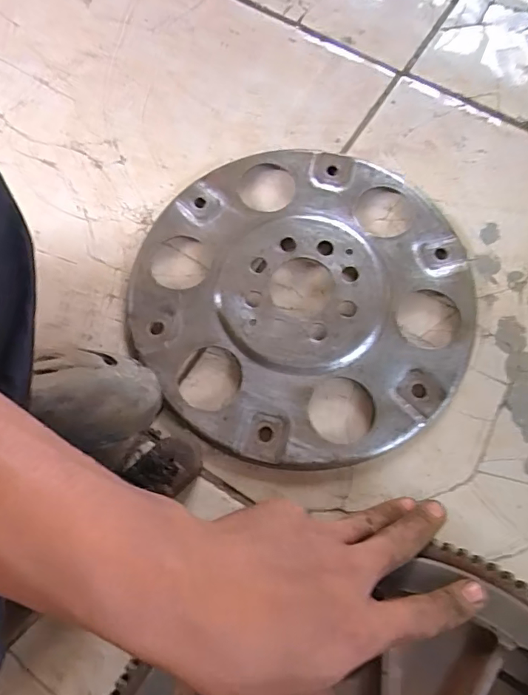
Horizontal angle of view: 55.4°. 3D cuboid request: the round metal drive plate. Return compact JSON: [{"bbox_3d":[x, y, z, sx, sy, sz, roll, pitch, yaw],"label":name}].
[{"bbox_3d":[0.031,-0.041,0.386,0.254,0.011,0.251,-1,71,2],"label":"round metal drive plate"}]

